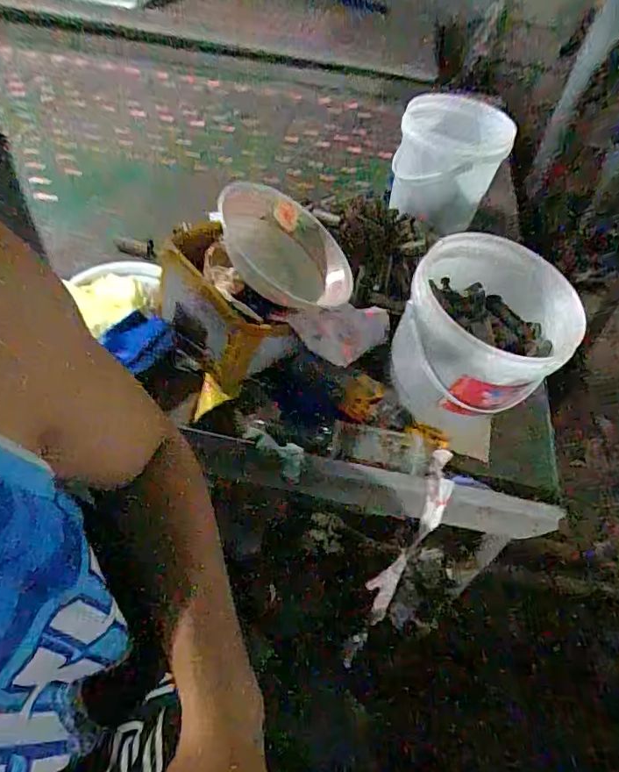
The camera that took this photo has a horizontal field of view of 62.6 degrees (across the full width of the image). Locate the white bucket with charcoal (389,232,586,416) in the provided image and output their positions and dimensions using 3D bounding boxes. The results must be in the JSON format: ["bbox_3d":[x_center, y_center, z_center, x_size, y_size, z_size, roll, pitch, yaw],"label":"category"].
[{"bbox_3d":[0.215,-0.072,0.655,0.167,0.162,0.195,21,51,12],"label":"white bucket with charcoal"}]

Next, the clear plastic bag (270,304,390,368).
[{"bbox_3d":[0.033,-0.070,0.664,0.153,0.056,0.057,2,49,-26],"label":"clear plastic bag"}]

